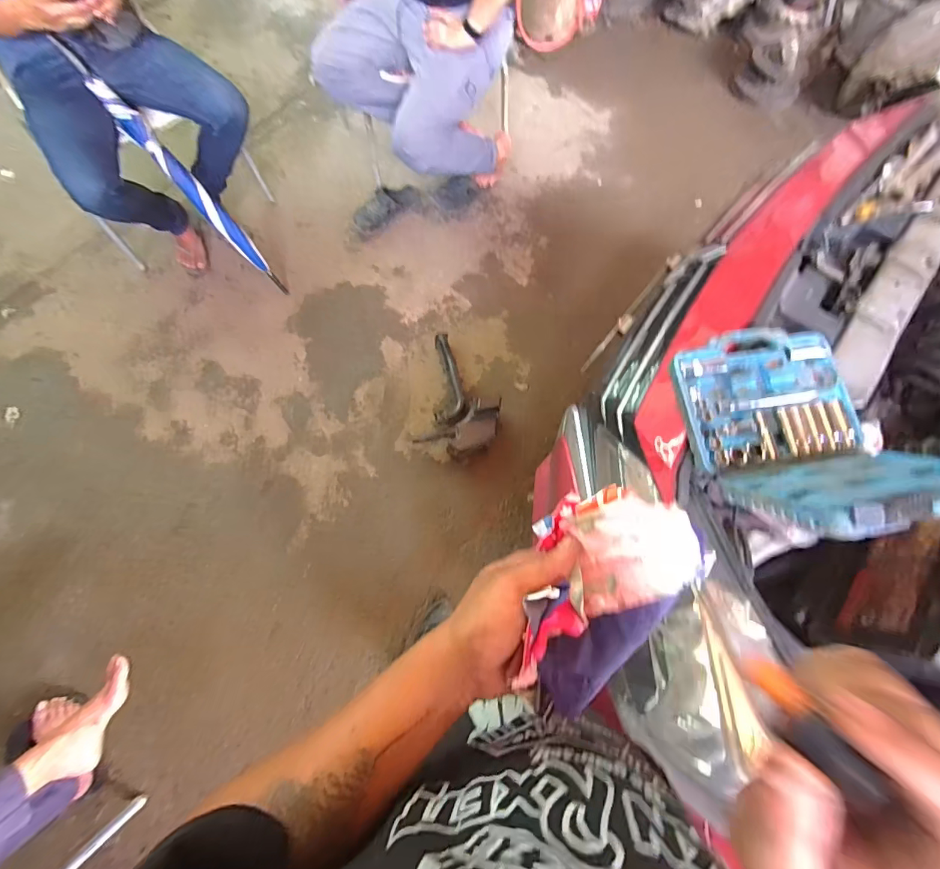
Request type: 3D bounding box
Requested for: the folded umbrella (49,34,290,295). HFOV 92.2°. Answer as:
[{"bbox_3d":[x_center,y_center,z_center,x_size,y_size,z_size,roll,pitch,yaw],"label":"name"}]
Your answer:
[{"bbox_3d":[-0.829,-0.733,1.353,0.080,0.763,0.074,24,70,45],"label":"folded umbrella"}]

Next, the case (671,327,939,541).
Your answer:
[{"bbox_3d":[0.428,-0.034,0.537,0.255,0.200,0.278,-11,71,-6],"label":"case"}]

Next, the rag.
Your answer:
[{"bbox_3d":[0.087,0.108,0.320,0.100,0.058,0.155,40,76,14],"label":"rag"}]

